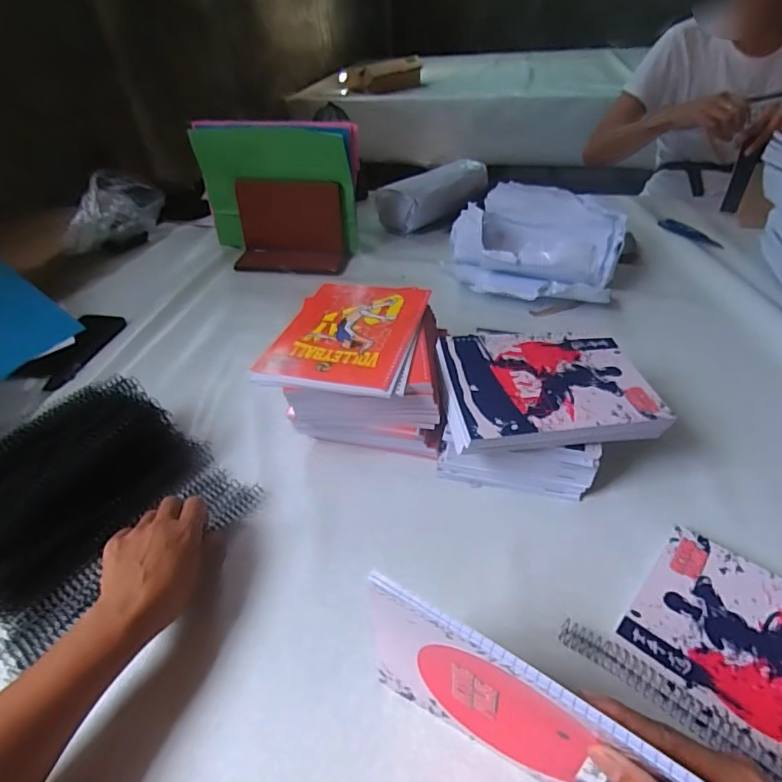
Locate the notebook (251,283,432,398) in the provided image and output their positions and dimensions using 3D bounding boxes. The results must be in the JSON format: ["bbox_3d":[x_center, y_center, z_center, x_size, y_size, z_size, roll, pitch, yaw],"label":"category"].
[{"bbox_3d":[-0.048,-0.064,0.564,0.149,0.012,0.200,9,41,13],"label":"notebook"}]

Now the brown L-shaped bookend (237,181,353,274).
[{"bbox_3d":[-0.182,-0.289,0.908,0.196,0.131,0.085,0,40,3],"label":"brown L-shaped bookend"}]

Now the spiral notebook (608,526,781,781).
[{"bbox_3d":[0.282,0.203,0.370,0.194,0.019,0.149,30,49,33],"label":"spiral notebook"}]

